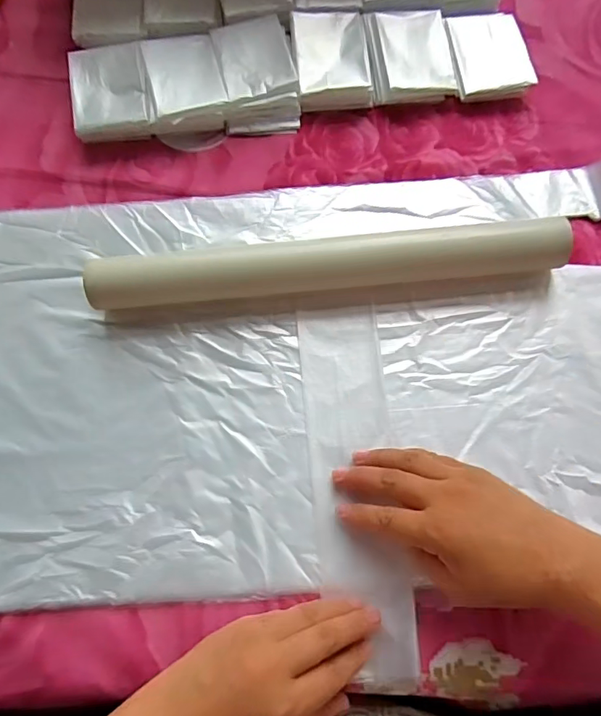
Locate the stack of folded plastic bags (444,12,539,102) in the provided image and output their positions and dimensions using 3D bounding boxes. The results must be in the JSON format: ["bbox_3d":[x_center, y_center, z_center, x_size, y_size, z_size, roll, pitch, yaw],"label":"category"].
[{"bbox_3d":[0.167,-0.271,0.445,0.066,0.019,0.087,-10,75,-1],"label":"stack of folded plastic bags"}]

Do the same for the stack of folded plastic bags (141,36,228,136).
[{"bbox_3d":[-0.101,-0.238,0.438,0.063,0.025,0.090,-13,75,-2],"label":"stack of folded plastic bags"}]

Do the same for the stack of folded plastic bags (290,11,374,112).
[{"bbox_3d":[0.027,-0.267,0.443,0.063,0.024,0.087,-7,75,0],"label":"stack of folded plastic bags"}]

